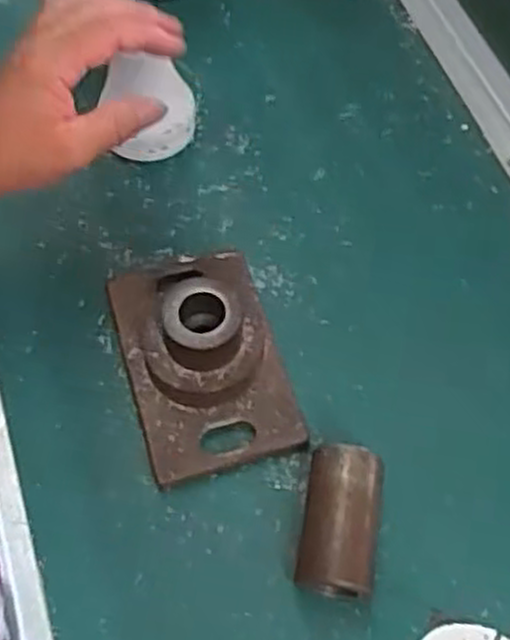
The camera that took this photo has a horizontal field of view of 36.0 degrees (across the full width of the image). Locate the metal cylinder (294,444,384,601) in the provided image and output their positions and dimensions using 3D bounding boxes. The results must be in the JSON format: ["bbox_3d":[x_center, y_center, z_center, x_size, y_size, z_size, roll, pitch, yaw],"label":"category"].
[{"bbox_3d":[0.043,0.105,0.403,0.037,0.040,0.071,10,61,3],"label":"metal cylinder"}]

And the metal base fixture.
[{"bbox_3d":[-0.031,0.009,0.441,0.085,0.063,0.141,-14,62,-10],"label":"metal base fixture"}]

